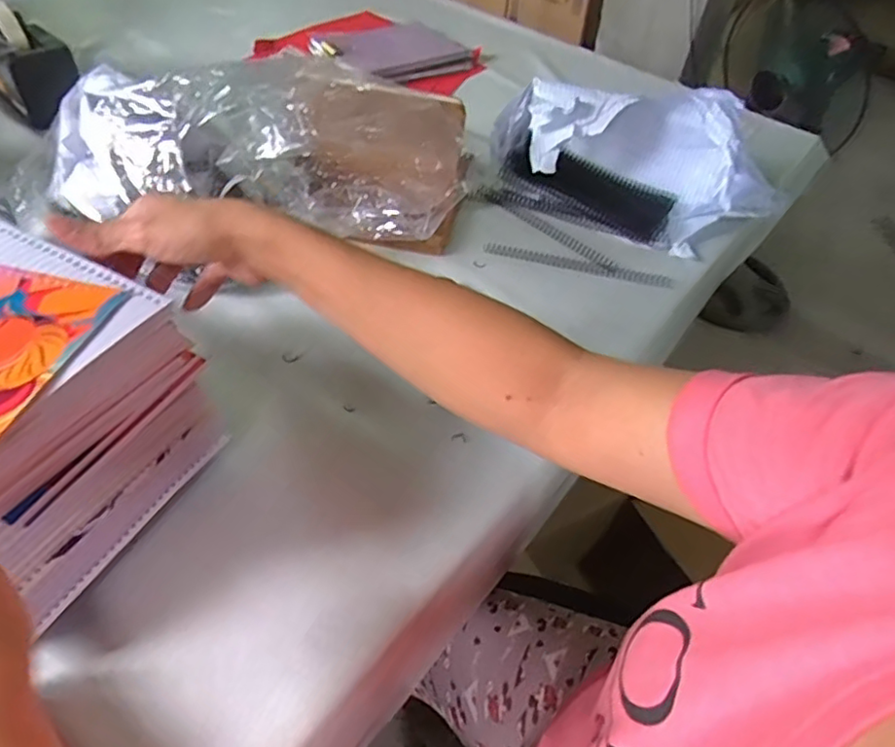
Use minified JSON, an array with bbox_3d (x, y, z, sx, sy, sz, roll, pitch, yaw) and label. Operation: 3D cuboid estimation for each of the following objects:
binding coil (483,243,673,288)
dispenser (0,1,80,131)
[{"bbox_3d":[0.149,-0.124,0.705,0.212,0.016,0.019,14,50,6],"label":"binding coil"},{"bbox_3d":[-0.563,-0.417,0.807,0.089,0.118,0.202,-34,61,-29],"label":"dispenser"}]

